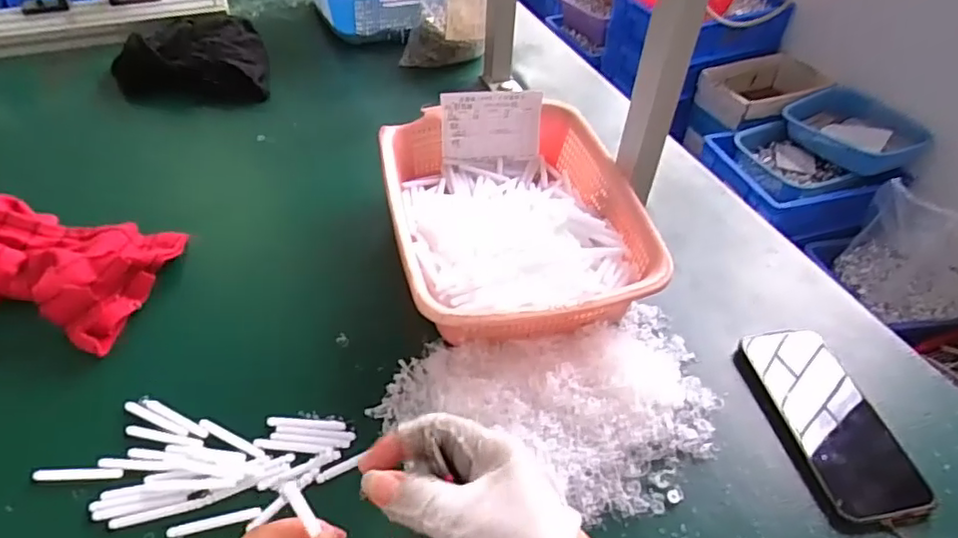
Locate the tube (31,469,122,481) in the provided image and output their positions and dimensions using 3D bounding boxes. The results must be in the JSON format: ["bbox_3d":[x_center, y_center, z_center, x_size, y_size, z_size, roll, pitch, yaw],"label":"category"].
[{"bbox_3d":[-0.285,0.146,0.434,0.059,0.004,0.007,0,46,-4],"label":"tube"}]

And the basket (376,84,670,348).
[{"bbox_3d":[0.028,-0.045,0.580,0.220,0.081,0.288,-6,46,-9],"label":"basket"}]

